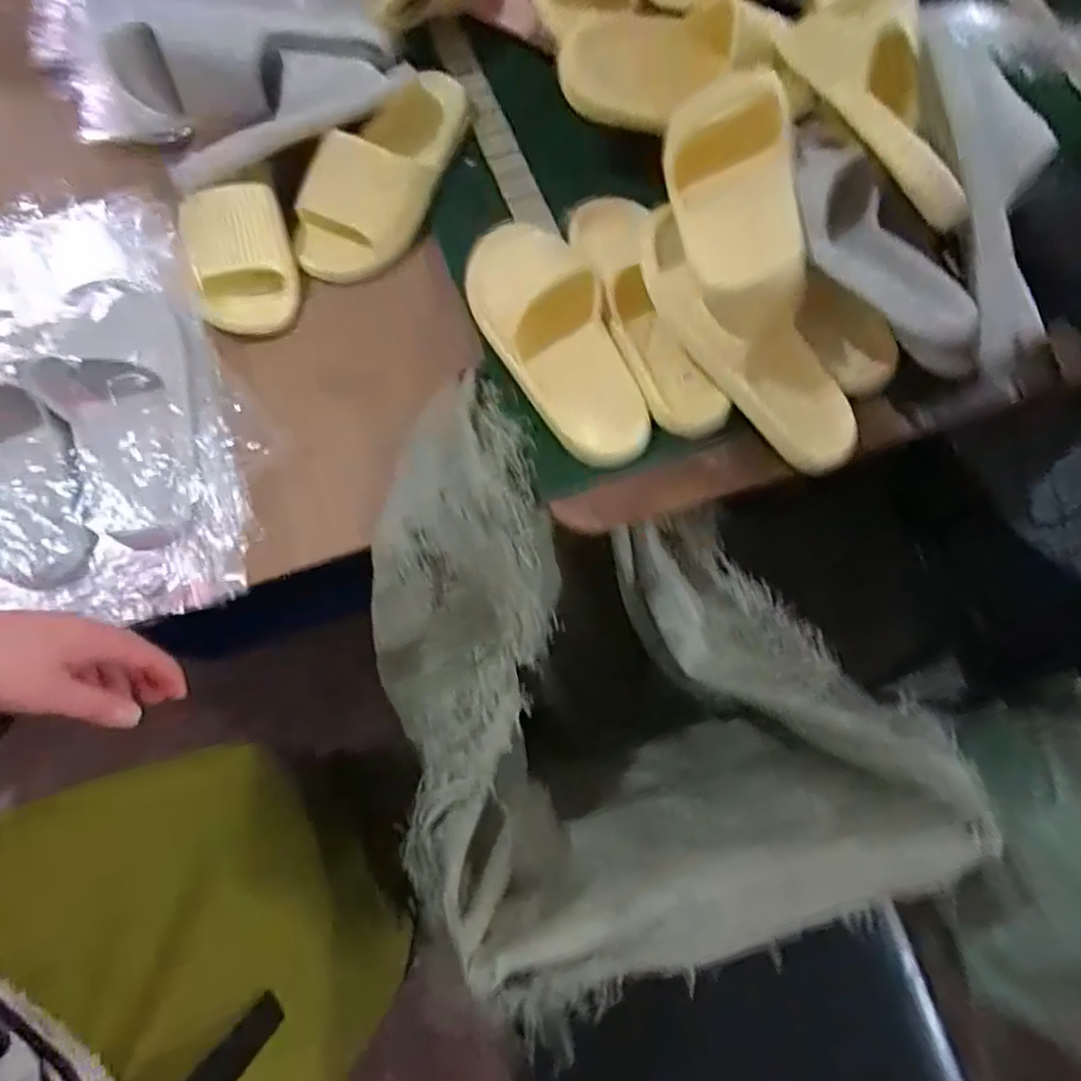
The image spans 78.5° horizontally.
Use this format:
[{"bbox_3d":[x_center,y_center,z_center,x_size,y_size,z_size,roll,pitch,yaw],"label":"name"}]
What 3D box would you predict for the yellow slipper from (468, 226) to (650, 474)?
[{"bbox_3d":[0.006,-0.191,0.599,0.105,0.064,0.262,-18,74,-4],"label":"yellow slipper"}]

